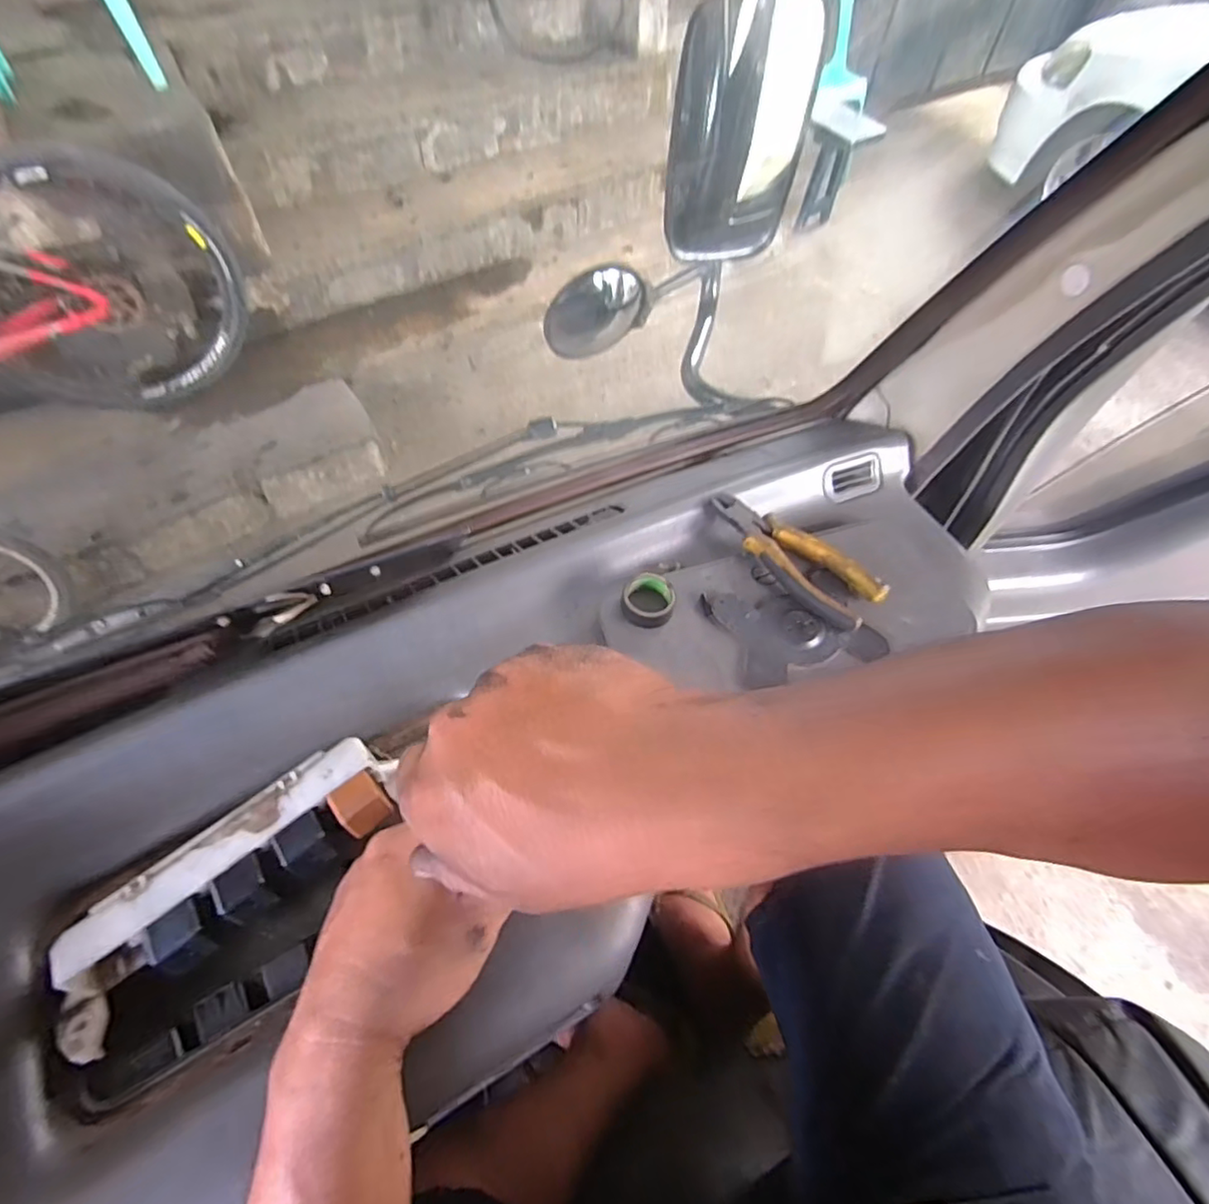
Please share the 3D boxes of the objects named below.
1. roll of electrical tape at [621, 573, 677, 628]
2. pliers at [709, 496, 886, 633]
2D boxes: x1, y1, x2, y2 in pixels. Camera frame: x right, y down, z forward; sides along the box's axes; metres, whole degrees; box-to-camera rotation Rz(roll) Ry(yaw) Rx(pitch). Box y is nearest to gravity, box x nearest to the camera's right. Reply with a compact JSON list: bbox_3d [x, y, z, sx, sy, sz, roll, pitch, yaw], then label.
[{"bbox_3d":[0.034,-0.002,0.469,0.041,0.017,0.039,1,57,-2],"label":"roll of electrical tape"},{"bbox_3d":[0.150,-0.040,0.497,0.153,0.016,0.055,39,64,21],"label":"pliers"}]

